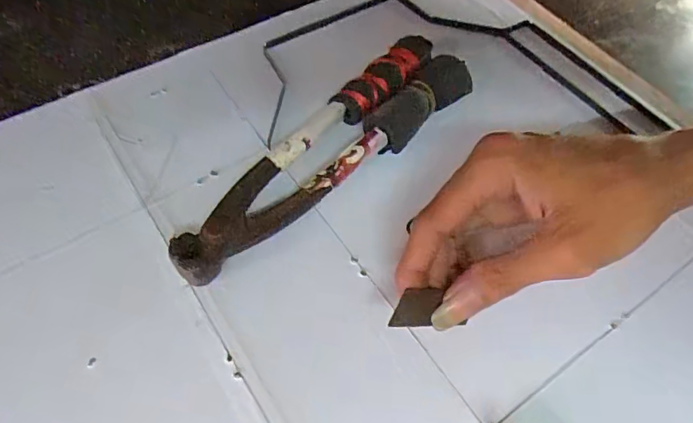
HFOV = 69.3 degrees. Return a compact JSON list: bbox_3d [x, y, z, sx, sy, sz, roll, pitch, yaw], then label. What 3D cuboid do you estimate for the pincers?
[{"bbox_3d":[-0.013,-0.038,0.299,0.213,0.027,0.049,-38,66,-23],"label":"pincers"}]

